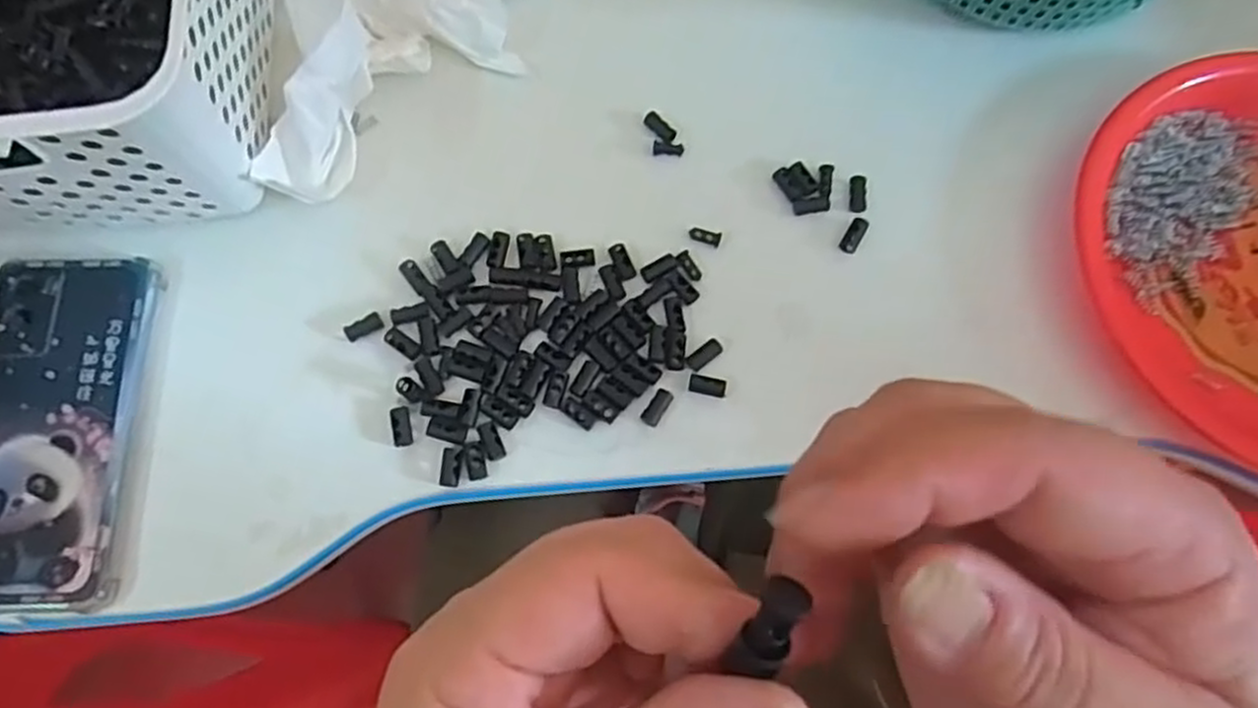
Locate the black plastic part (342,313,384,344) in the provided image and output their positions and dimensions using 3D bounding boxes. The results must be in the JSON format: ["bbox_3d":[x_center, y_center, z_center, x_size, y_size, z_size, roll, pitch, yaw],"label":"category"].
[{"bbox_3d":[-0.132,-0.013,0.375,0.019,0.004,0.009,-26,75,-9],"label":"black plastic part"}]

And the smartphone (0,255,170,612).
[{"bbox_3d":[-0.265,0.033,0.344,0.077,0.014,0.158,-1,72,-2],"label":"smartphone"}]

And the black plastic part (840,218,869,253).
[{"bbox_3d":[0.115,-0.060,0.383,0.009,0.004,0.020,29,74,8],"label":"black plastic part"}]

